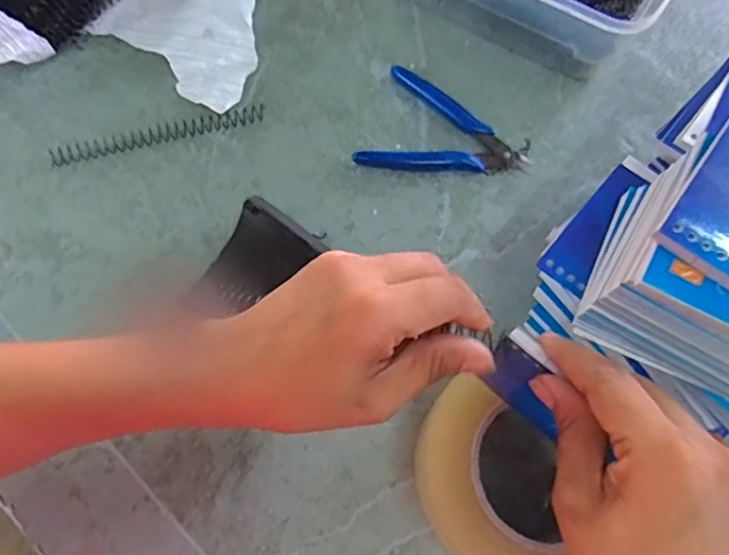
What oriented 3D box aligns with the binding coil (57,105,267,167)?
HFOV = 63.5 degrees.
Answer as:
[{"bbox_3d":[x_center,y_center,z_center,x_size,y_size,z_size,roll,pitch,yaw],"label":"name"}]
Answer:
[{"bbox_3d":[-0.149,-0.105,0.428,0.152,0.007,0.014,-13,69,-7],"label":"binding coil"}]

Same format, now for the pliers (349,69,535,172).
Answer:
[{"bbox_3d":[0.063,-0.107,0.433,0.115,0.009,0.091,18,69,6],"label":"pliers"}]

